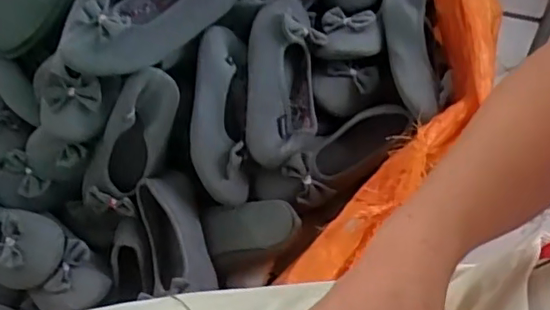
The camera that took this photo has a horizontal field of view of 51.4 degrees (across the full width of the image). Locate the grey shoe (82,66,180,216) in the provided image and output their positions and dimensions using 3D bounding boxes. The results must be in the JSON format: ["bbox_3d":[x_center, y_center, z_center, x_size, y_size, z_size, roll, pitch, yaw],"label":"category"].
[{"bbox_3d":[-0.192,-0.013,0.754,0.084,0.216,0.052,38,20,28],"label":"grey shoe"}]

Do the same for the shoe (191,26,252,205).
[{"bbox_3d":[-0.071,-0.054,0.764,0.069,0.085,0.241,-2,70,3],"label":"shoe"}]

